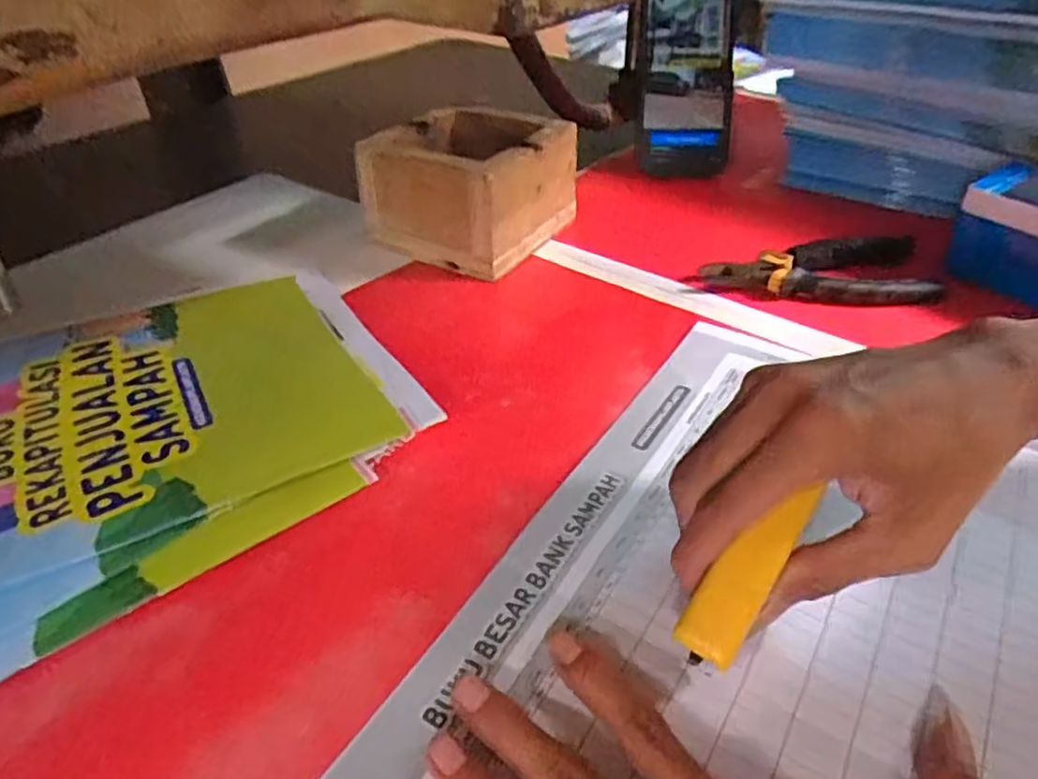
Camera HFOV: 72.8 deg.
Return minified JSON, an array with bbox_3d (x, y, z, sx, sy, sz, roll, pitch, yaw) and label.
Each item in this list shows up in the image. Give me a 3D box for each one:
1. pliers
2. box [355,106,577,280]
[{"bbox_3d":[0.201,-0.081,0.486,0.152,0.022,0.062,0,37,1],"label":"pliers"},{"bbox_3d":[-0.037,-0.155,0.536,0.123,0.083,0.121,21,42,25],"label":"box"}]

